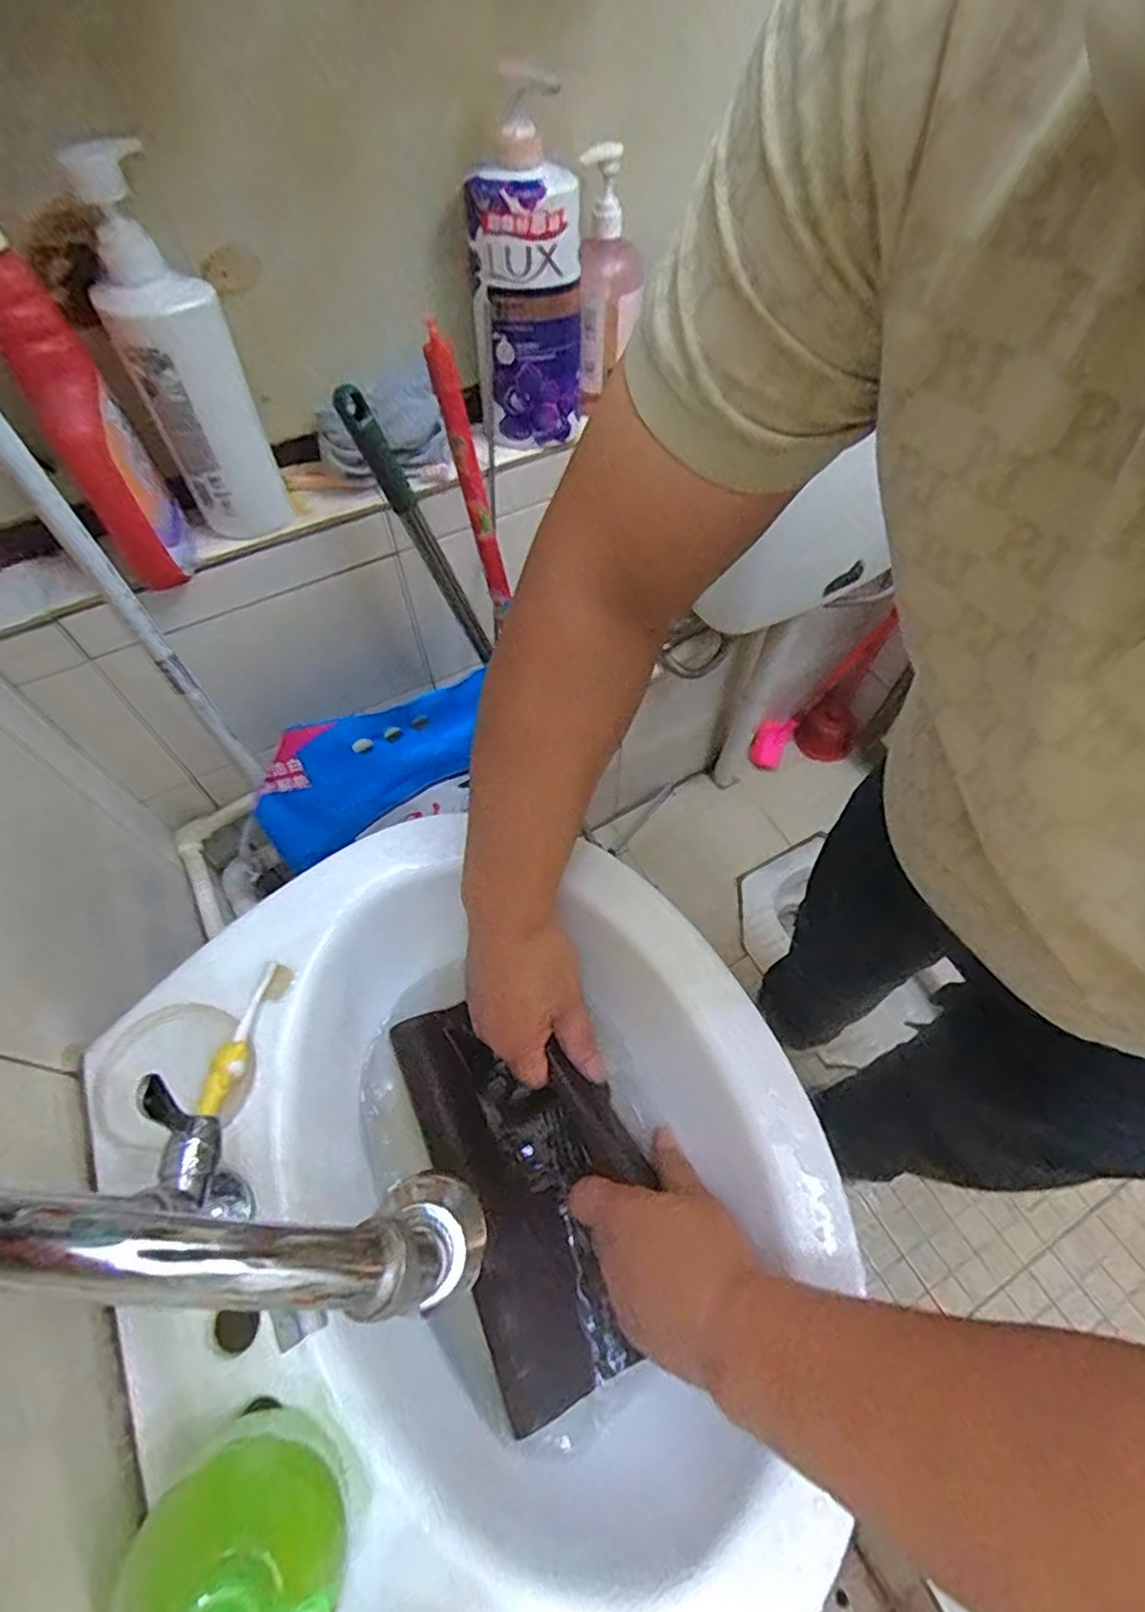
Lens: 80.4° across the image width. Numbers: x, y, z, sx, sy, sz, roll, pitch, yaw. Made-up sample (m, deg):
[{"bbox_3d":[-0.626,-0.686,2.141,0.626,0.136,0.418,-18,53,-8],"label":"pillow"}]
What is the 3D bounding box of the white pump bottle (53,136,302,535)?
[{"bbox_3d":[-0.305,-0.339,0.545,0.080,0.274,0.078,-24,62,-13],"label":"white pump bottle"}]

